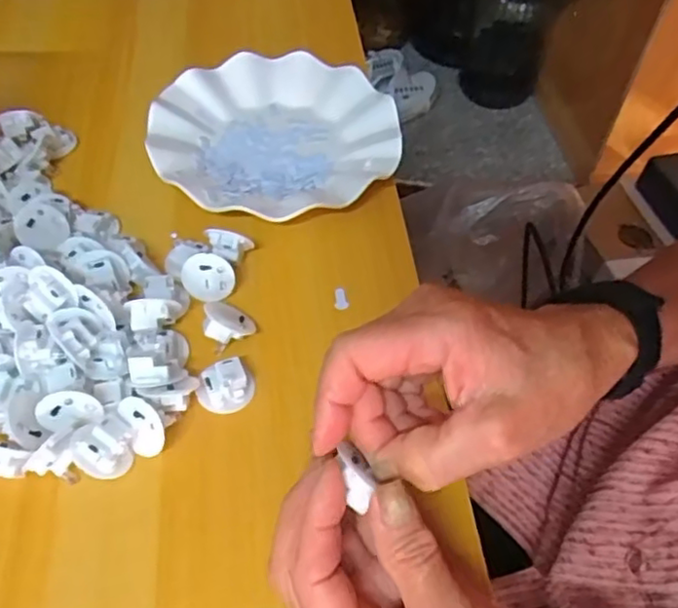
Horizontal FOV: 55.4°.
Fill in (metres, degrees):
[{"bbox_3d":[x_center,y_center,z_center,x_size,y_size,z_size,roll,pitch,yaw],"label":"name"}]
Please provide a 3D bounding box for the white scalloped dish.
[{"bbox_3d":[-0.048,-0.128,0.486,0.180,0.022,0.172,1,53,-2],"label":"white scalloped dish"}]

